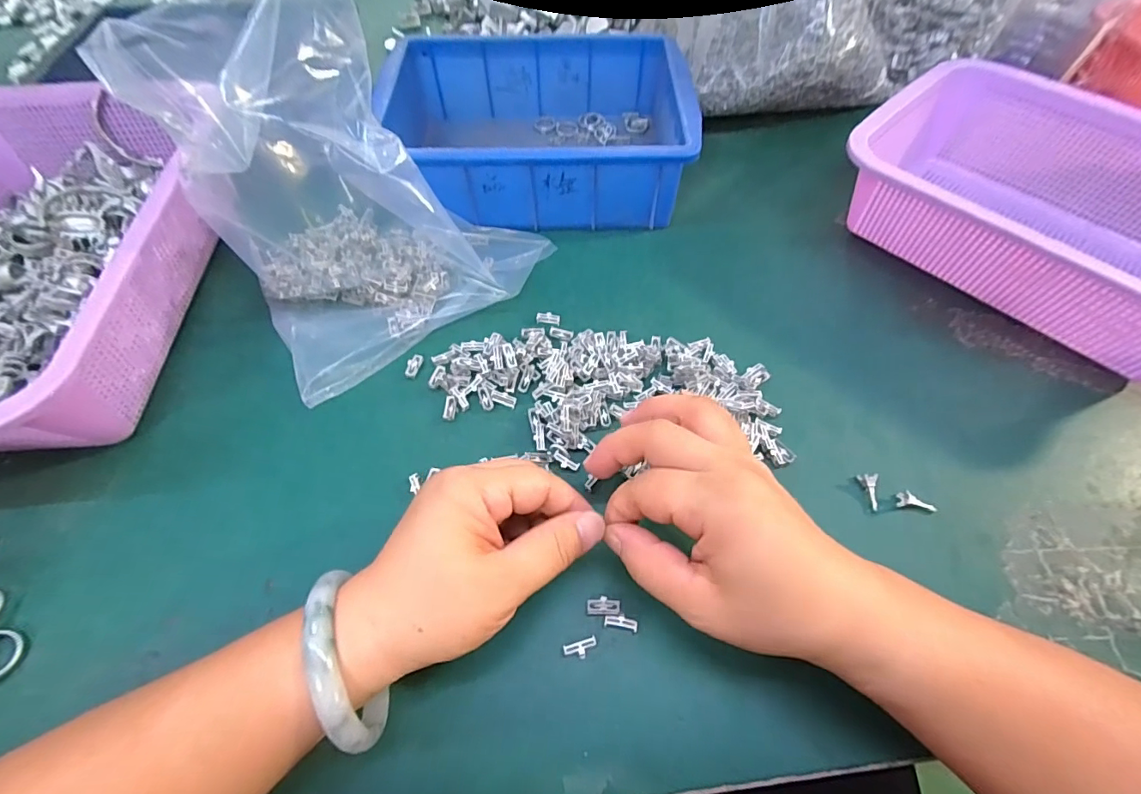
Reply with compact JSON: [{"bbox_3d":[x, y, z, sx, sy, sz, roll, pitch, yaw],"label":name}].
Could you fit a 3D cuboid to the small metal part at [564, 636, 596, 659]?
[{"bbox_3d":[0.005,0.124,0.235,0.017,0.006,0.008,-15,61,-9],"label":"small metal part"}]

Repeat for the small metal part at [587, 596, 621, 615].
[{"bbox_3d":[0.017,0.107,0.245,0.017,0.005,0.008,0,60,-1],"label":"small metal part"}]

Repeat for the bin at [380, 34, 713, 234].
[{"bbox_3d":[-0.025,-0.223,0.403,0.229,0.071,0.169,1,60,0],"label":"bin"}]

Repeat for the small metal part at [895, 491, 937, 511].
[{"bbox_3d":[0.197,0.059,0.272,0.022,0.009,0.009,7,60,3],"label":"small metal part"}]

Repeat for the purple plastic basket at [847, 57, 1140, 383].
[{"bbox_3d":[0.336,-0.129,0.340,0.255,0.082,0.183,39,67,19],"label":"purple plastic basket"}]

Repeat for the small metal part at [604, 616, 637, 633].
[{"bbox_3d":[0.025,0.113,0.240,0.016,0.004,0.006,9,60,4],"label":"small metal part"}]

